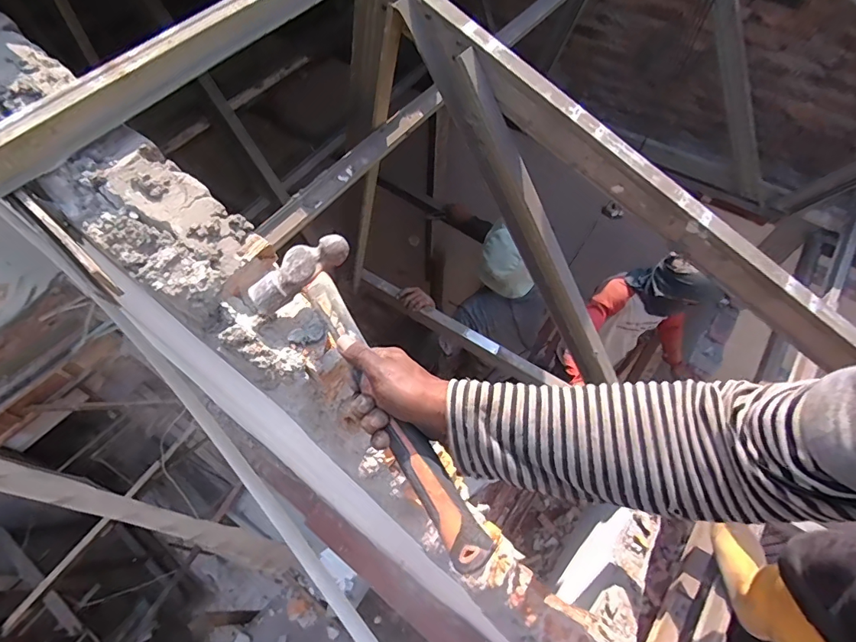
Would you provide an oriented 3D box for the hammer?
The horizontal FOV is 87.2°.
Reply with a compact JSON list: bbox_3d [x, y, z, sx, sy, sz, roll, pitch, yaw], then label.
[{"bbox_3d":[-0.049,0.068,0.451,0.107,0.043,0.358,-31,71,-18],"label":"hammer"}]

